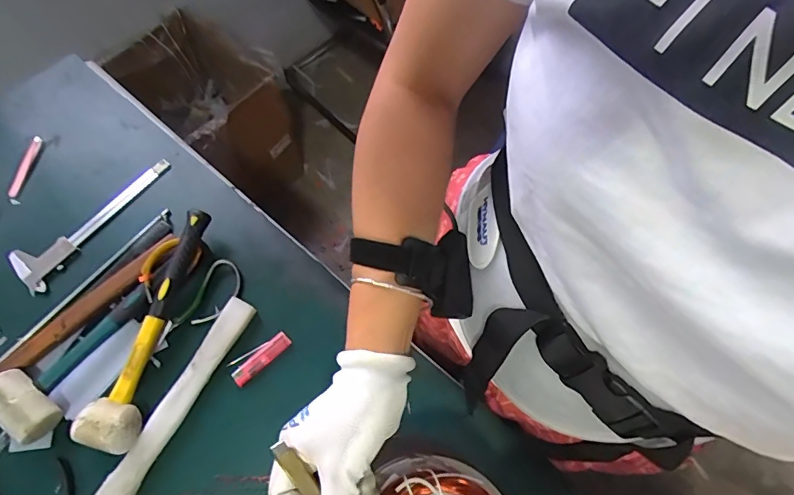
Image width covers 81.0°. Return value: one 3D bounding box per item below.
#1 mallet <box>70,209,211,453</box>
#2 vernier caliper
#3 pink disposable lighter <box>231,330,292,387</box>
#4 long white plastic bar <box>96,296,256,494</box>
[{"bbox_3d":[-0.288,0.089,0.551,0.056,0.053,0.279,12,67,2],"label":"mallet"},{"bbox_3d":[-0.411,-0.045,0.624,0.060,0.012,0.228,32,70,10],"label":"vernier caliper"},{"bbox_3d":[-0.165,0.134,0.565,0.076,0.010,0.021,-41,75,-17],"label":"pink disposable lighter"},{"bbox_3d":[-0.258,0.191,0.525,0.033,0.025,0.295,26,69,8],"label":"long white plastic bar"}]

